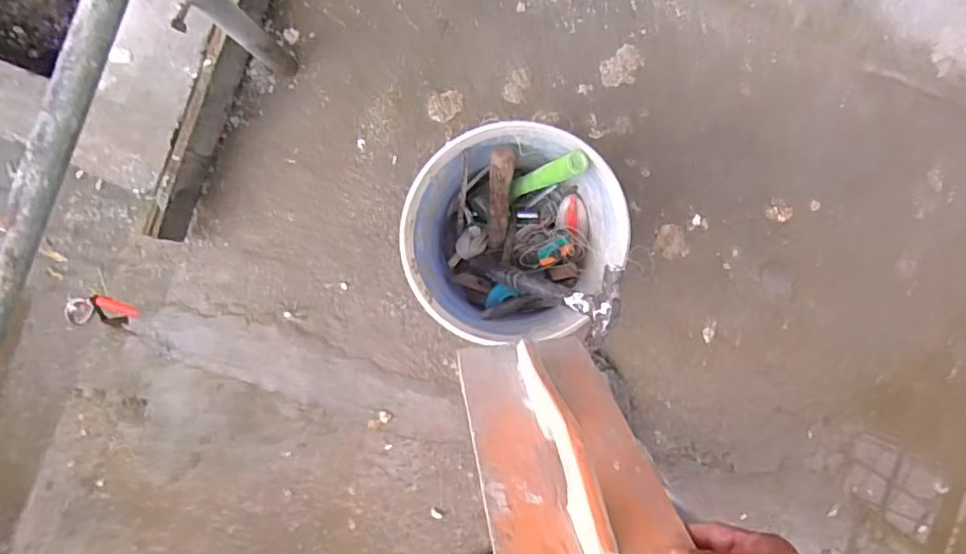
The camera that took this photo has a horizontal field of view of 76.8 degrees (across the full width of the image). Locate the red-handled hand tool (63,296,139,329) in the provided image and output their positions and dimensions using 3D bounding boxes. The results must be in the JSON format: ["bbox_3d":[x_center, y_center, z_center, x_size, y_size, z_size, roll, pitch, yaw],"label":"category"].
[{"bbox_3d":[-0.749,0.067,1.198,0.158,0.030,0.068,4,94,2],"label":"red-handled hand tool"}]

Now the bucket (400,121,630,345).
[{"bbox_3d":[0.046,-0.067,0.939,0.289,0.374,0.279,0,94,2],"label":"bucket"}]

